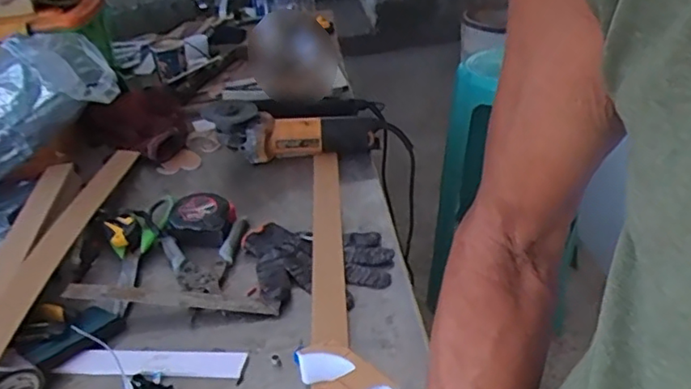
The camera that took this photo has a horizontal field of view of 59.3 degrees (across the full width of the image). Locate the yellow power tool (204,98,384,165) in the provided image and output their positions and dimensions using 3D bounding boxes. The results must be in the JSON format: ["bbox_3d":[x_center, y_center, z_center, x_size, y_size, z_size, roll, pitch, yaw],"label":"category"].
[{"bbox_3d":[-0.084,-0.099,1.016,0.291,0.083,0.097,1,29,-18],"label":"yellow power tool"}]

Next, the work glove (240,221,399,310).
[{"bbox_3d":[-0.037,0.085,0.755,0.186,0.022,0.147,-3,32,3],"label":"work glove"}]

